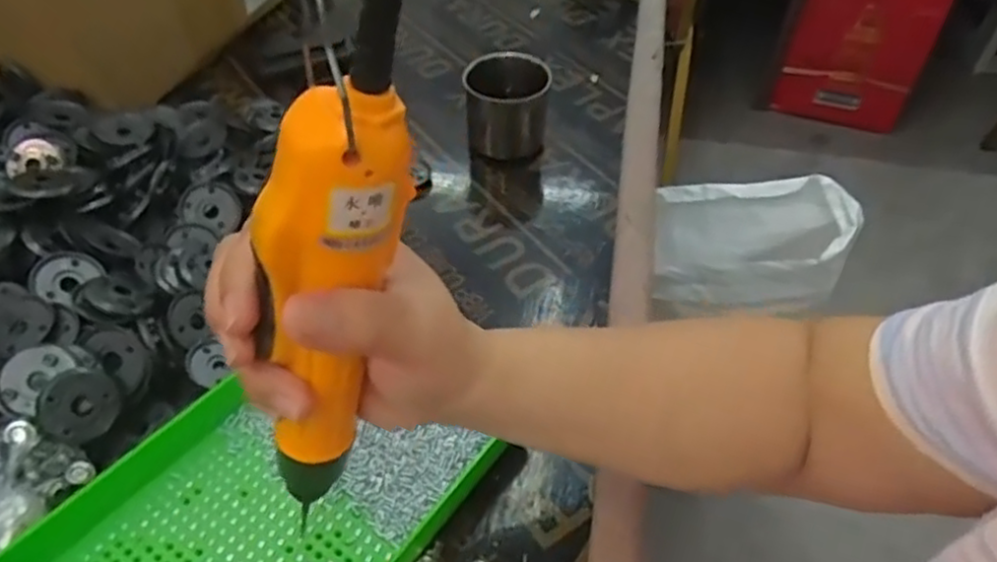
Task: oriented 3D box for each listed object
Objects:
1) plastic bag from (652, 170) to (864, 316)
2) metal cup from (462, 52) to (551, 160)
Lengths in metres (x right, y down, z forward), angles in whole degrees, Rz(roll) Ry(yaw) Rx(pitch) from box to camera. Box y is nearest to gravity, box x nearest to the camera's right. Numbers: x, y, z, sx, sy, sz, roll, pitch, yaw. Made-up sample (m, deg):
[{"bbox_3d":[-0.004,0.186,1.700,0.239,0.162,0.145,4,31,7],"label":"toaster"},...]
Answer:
[{"bbox_3d":[0.252,-0.039,0.718,0.189,0.124,0.114,16,49,14],"label":"plastic bag"},{"bbox_3d":[0.007,-0.151,0.608,0.071,0.067,0.076,7,48,6],"label":"metal cup"}]

